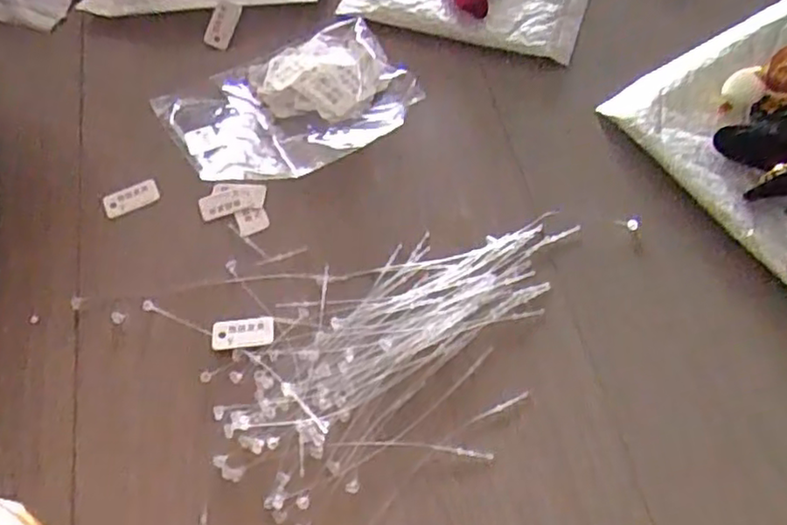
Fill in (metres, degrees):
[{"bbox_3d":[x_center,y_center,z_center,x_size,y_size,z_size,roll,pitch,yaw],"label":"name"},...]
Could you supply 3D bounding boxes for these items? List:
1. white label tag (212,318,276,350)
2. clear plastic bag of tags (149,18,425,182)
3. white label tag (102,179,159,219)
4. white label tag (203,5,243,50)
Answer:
[{"bbox_3d":[-0.063,0.029,0.281,0.026,0.004,0.012,-7,62,0],"label":"white label tag"},{"bbox_3d":[-0.050,-0.078,0.325,0.109,0.024,0.080,-27,64,-11],"label":"clear plastic bag of tags"},{"bbox_3d":[-0.123,-0.030,0.320,0.026,0.005,0.012,-23,63,-9],"label":"white label tag"},{"bbox_3d":[-0.091,-0.126,0.364,0.014,0.004,0.025,22,88,-4],"label":"white label tag"}]

